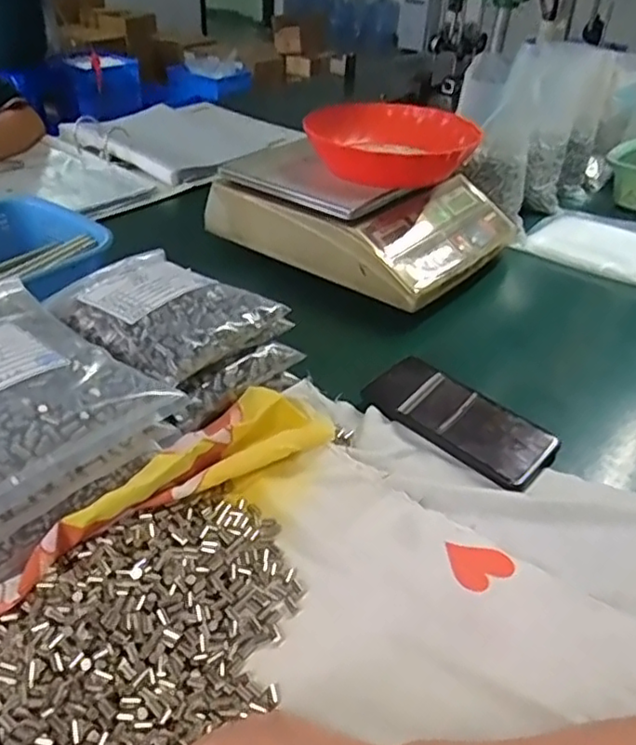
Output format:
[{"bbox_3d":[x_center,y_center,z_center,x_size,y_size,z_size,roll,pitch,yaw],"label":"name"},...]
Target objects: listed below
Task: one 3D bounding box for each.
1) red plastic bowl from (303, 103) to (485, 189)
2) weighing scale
[{"bbox_3d":[0.098,-0.282,0.786,0.190,0.051,0.177,2,37,-1],"label":"red plastic bowl"},{"bbox_3d":[0.066,-0.209,0.834,0.307,0.117,0.307,26,42,30],"label":"weighing scale"}]

